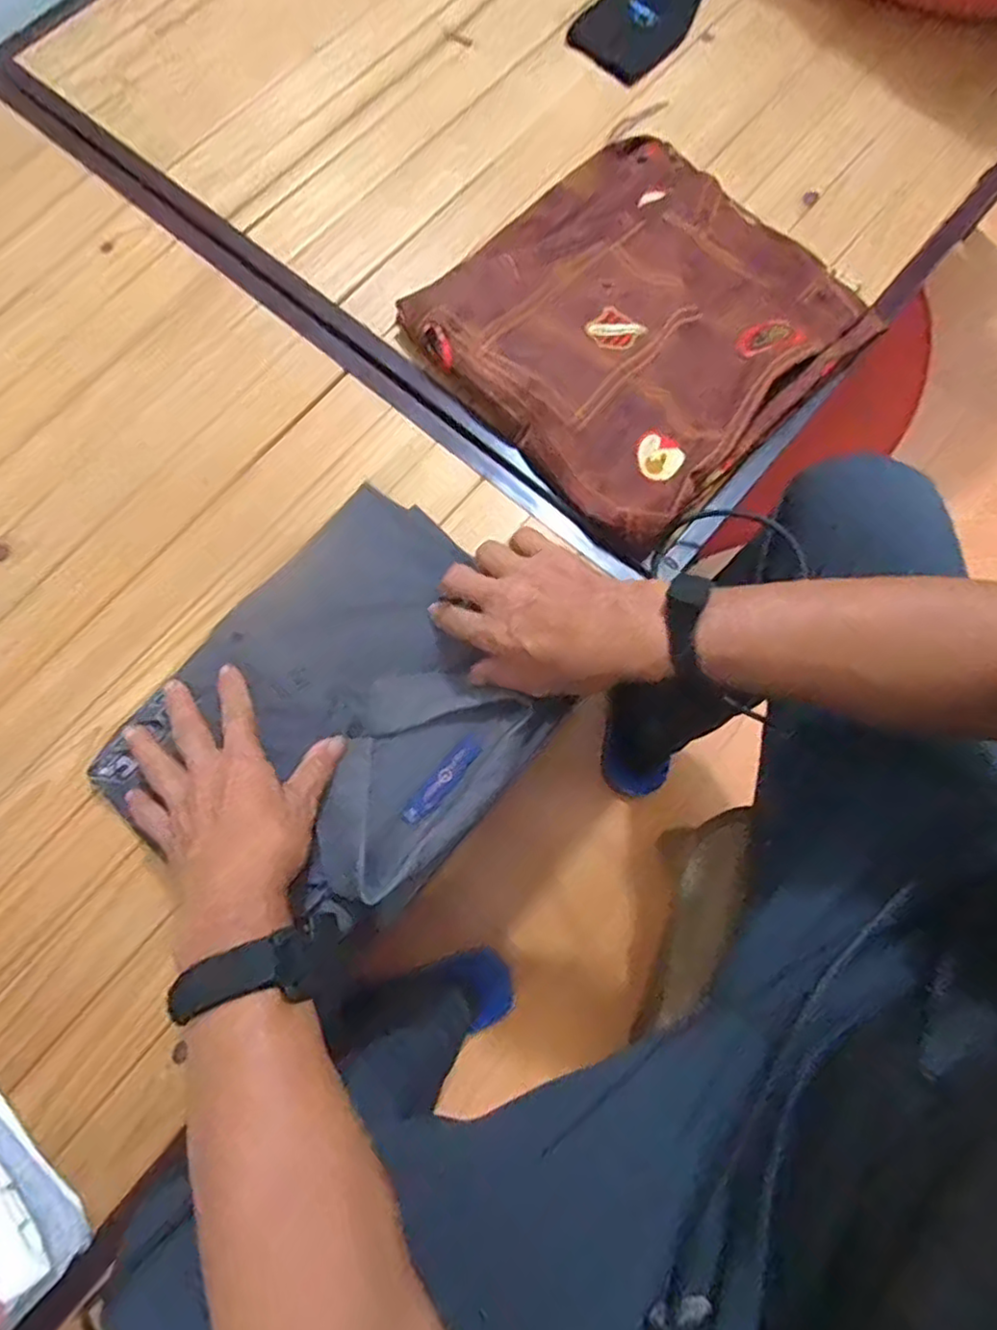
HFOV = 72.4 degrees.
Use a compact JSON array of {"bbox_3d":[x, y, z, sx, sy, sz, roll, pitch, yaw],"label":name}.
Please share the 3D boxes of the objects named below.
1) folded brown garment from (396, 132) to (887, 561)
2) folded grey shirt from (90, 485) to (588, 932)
[{"bbox_3d":[0.119,-0.282,0.553,0.299,0.035,0.273,-42,79,-9],"label":"folded brown garment"},{"bbox_3d":[-0.100,0.031,0.478,0.226,0.029,0.277,39,79,9],"label":"folded grey shirt"}]

